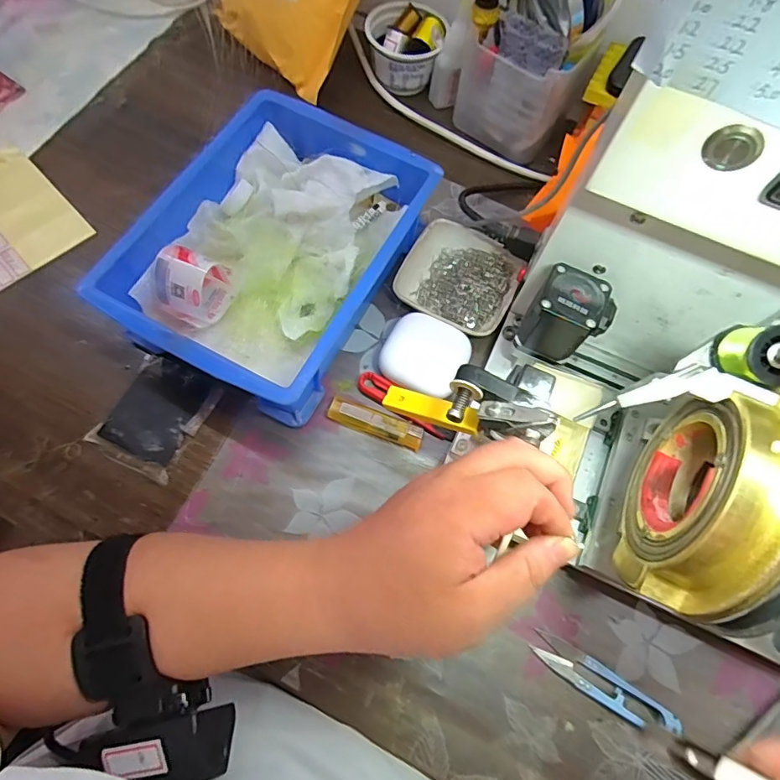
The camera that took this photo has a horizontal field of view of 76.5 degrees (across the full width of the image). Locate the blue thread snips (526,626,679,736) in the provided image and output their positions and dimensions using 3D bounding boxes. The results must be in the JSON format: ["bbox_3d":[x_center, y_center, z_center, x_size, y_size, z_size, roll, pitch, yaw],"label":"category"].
[{"bbox_3d":[0.146,0.202,0.337,0.101,0.010,0.023,30,70,7],"label":"blue thread snips"}]

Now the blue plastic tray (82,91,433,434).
[{"bbox_3d":[-0.089,-0.114,0.408,0.177,0.068,0.246,27,69,7],"label":"blue plastic tray"}]

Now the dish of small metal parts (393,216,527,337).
[{"bbox_3d":[0.062,-0.098,0.440,0.097,0.025,0.095,32,70,8],"label":"dish of small metal parts"}]

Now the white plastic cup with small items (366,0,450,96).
[{"bbox_3d":[0.013,-0.358,0.515,0.071,0.057,0.076,1,68,-3],"label":"white plastic cup with small items"}]

